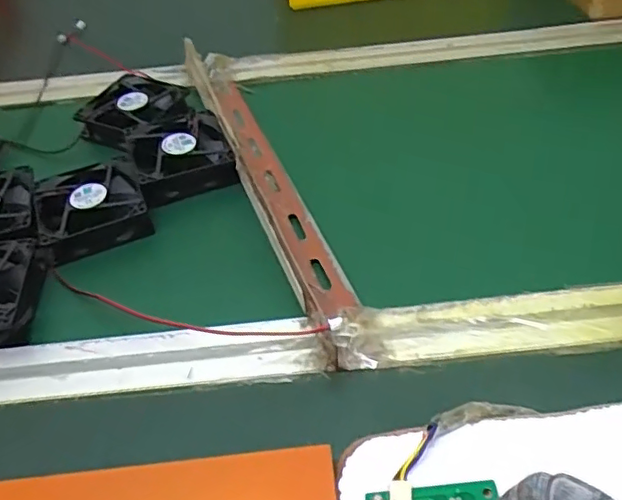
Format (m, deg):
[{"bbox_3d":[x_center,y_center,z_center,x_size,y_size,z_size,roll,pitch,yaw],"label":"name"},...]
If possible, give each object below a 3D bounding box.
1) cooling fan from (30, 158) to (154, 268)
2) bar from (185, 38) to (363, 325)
[{"bbox_3d":[-0.176,-0.035,0.478,0.081,0.028,0.079,-21,47,-11],"label":"cooling fan"},{"bbox_3d":[-0.046,-0.078,0.495,0.042,0.034,0.344,-20,47,-10],"label":"bar"}]

